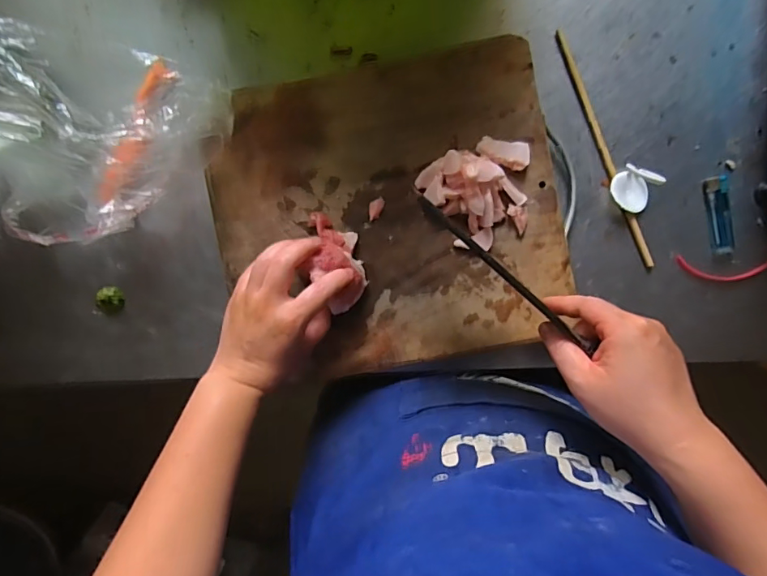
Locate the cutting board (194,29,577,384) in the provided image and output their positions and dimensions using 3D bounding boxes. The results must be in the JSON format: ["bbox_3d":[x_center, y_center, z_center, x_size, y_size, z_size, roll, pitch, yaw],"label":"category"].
[{"bbox_3d":[0.004,-0.074,0.487,0.346,0.029,0.308,-10,93,2],"label":"cutting board"}]

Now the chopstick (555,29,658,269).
[{"bbox_3d":[0.236,-0.146,0.506,0.010,0.009,0.266,-22,92,2],"label":"chopstick"}]

